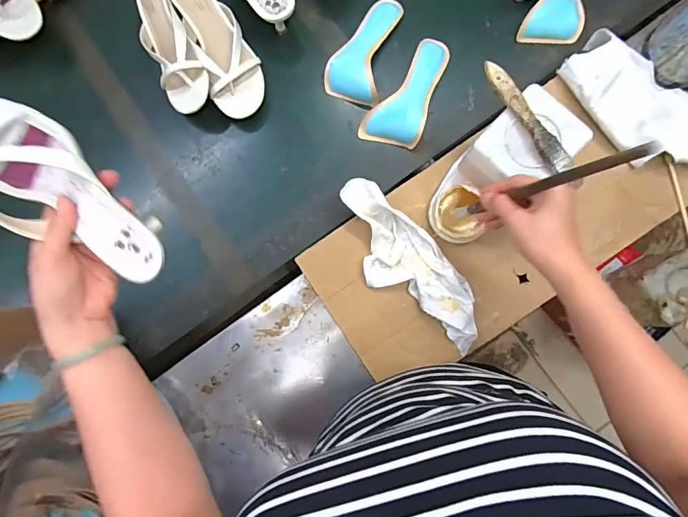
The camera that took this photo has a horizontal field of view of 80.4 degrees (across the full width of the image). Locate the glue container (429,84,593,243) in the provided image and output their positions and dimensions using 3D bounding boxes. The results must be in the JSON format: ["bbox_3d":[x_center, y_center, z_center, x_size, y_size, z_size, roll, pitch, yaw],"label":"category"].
[{"bbox_3d":[0.195,-0.108,0.525,0.194,0.112,0.106,-42,83,-2],"label":"glue container"}]

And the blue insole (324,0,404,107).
[{"bbox_3d":[0.037,-0.329,0.627,0.085,0.037,0.179,21,85,5],"label":"blue insole"}]

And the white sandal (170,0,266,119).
[{"bbox_3d":[-0.193,-0.338,0.630,0.085,0.055,0.233,-23,83,0],"label":"white sandal"}]

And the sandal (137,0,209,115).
[{"bbox_3d":[-0.273,-0.334,0.627,0.075,0.065,0.238,-25,83,0],"label":"sandal"}]

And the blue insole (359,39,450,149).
[{"bbox_3d":[0.095,-0.259,0.612,0.088,0.038,0.179,20,85,5],"label":"blue insole"}]

